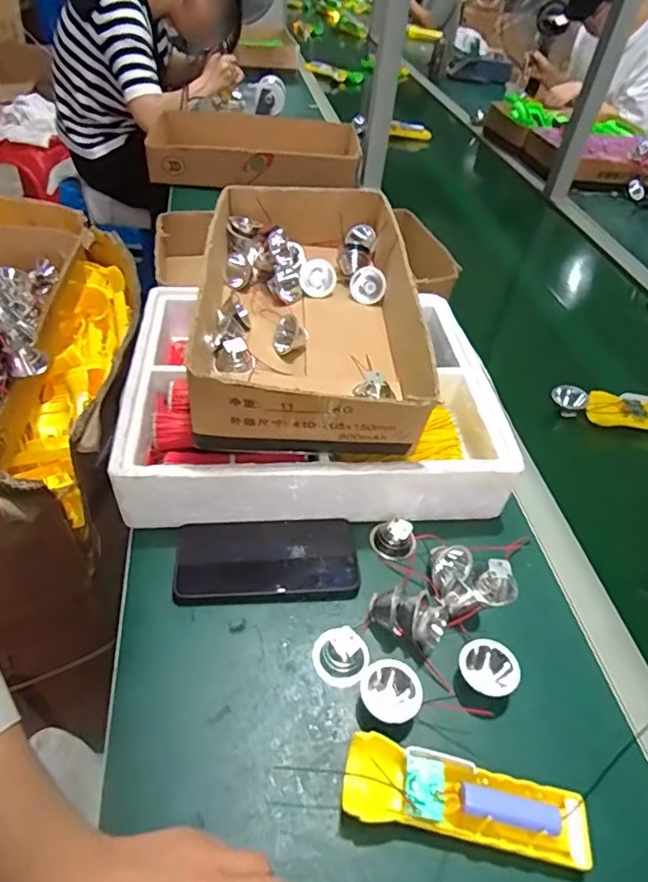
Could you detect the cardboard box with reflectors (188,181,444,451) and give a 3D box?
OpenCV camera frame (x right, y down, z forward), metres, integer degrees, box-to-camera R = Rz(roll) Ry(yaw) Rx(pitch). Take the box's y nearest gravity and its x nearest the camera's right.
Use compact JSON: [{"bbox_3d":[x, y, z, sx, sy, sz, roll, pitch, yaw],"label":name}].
[{"bbox_3d":[-0.019,-0.157,0.612,0.212,0.084,0.408,2,45,-6],"label":"cardboard box with reflectors"}]

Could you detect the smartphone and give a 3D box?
[{"bbox_3d":[-0.053,0.111,0.510,0.167,0.011,0.083,-1,45,-9],"label":"smartphone"}]

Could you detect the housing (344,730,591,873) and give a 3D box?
[{"bbox_3d":[0.096,0.249,0.379,0.163,0.029,0.050,10,45,3],"label":"housing"}]

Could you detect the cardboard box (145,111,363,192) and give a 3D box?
[{"bbox_3d":[-0.136,-0.595,1.125,0.418,0.080,0.211,0,45,-8],"label":"cardboard box"}]

